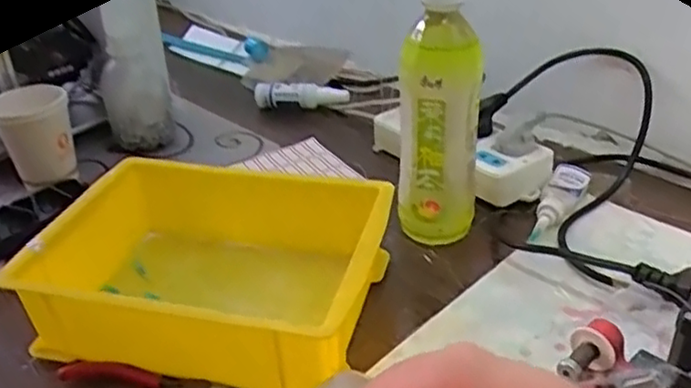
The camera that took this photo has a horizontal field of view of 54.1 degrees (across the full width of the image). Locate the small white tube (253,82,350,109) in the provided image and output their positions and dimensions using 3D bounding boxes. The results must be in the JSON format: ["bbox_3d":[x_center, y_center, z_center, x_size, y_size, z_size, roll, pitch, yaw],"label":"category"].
[{"bbox_3d":[-0.055,-0.122,0.841,0.114,0.028,0.034,-2,31,2],"label":"small white tube"}]

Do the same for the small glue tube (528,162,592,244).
[{"bbox_3d":[0.194,0.007,0.609,0.028,0.021,0.117,14,36,27],"label":"small glue tube"}]

